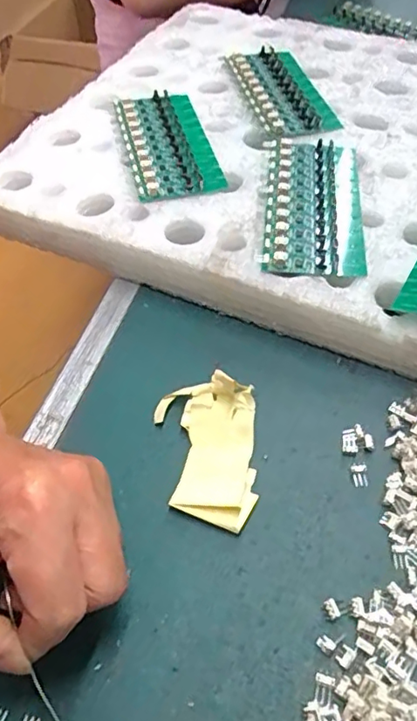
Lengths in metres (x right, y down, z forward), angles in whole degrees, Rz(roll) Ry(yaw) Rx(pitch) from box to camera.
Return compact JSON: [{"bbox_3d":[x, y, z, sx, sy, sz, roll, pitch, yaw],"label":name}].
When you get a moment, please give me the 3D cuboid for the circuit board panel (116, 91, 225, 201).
[{"bbox_3d":[-0.032,-0.166,0.430,0.061,0.012,0.139,-12,51,-7],"label":"circuit board panel"}]

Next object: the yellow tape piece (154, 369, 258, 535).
[{"bbox_3d":[-0.001,0.045,0.292,0.050,0.025,0.080,-5,50,-1],"label":"yellow tape piece"}]

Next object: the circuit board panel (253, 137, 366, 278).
[{"bbox_3d":[0.069,-0.107,0.379,0.062,0.011,0.140,3,51,6],"label":"circuit board panel"}]

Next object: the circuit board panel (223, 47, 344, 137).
[{"bbox_3d":[0.060,-0.227,0.476,0.062,0.011,0.145,-12,51,-7],"label":"circuit board panel"}]

